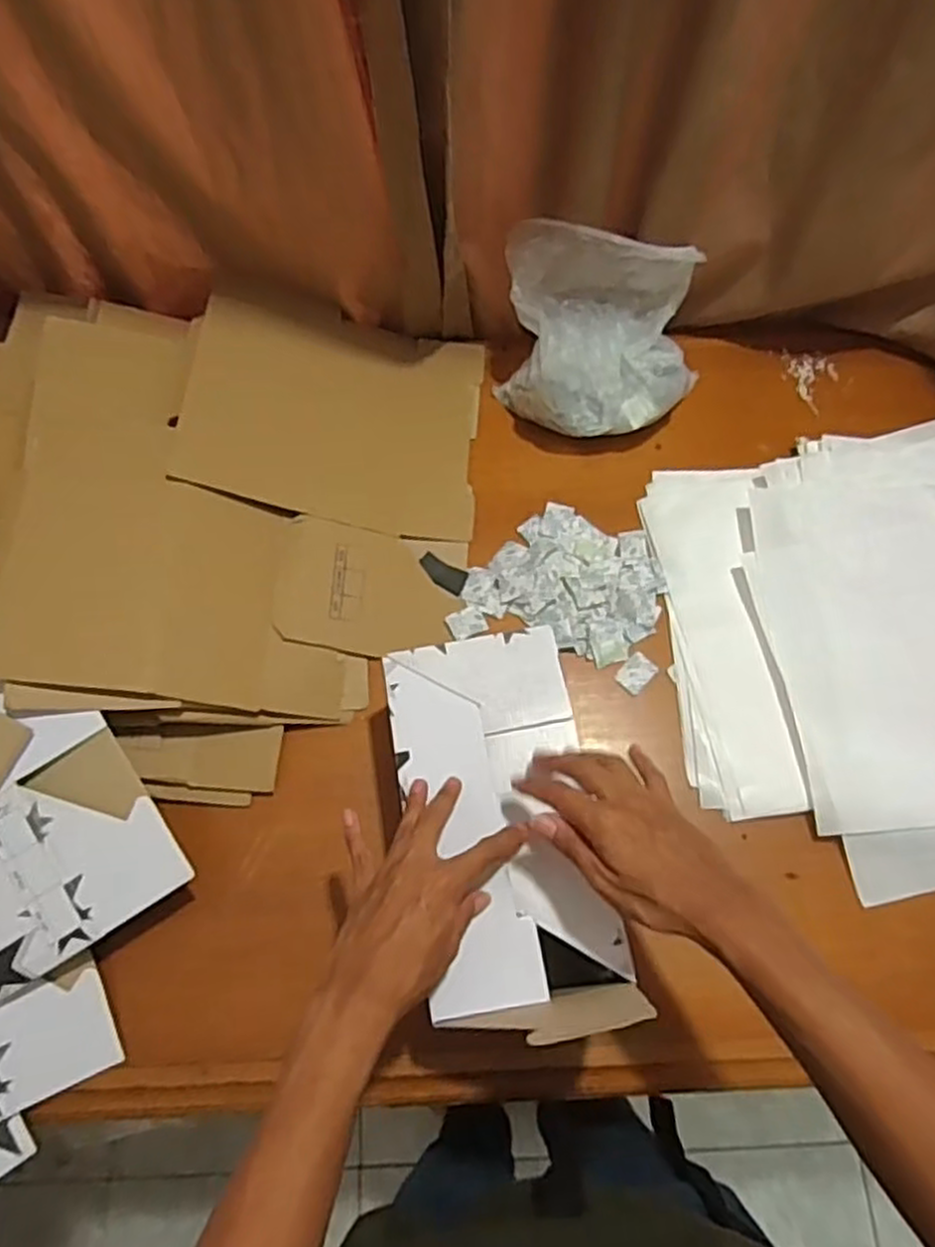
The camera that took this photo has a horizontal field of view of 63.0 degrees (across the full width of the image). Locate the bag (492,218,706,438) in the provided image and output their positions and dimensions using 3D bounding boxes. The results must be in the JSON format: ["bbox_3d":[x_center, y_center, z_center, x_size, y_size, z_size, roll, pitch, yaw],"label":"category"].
[{"bbox_3d":[0.141,-0.298,0.796,0.211,0.149,0.155,6,67,3],"label":"bag"}]

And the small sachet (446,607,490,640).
[{"bbox_3d":[0.000,-0.001,0.762,0.039,0.004,0.030,-24,75,-24],"label":"small sachet"}]

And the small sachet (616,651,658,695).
[{"bbox_3d":[0.166,0.049,0.750,0.028,0.005,0.037,41,73,16],"label":"small sachet"}]

